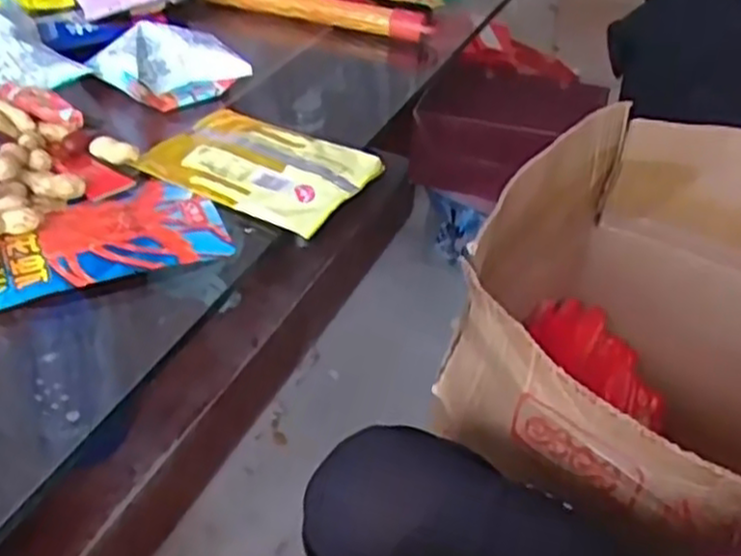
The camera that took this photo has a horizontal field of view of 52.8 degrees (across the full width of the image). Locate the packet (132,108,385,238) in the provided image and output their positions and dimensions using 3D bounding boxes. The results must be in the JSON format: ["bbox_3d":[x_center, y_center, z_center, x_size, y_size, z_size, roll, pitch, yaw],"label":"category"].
[{"bbox_3d":[-0.078,-0.081,0.526,0.146,0.015,0.094,22,44,22],"label":"packet"}]

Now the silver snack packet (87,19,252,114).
[{"bbox_3d":[-0.158,-0.164,0.582,0.127,0.050,0.056,-3,40,-6],"label":"silver snack packet"}]

